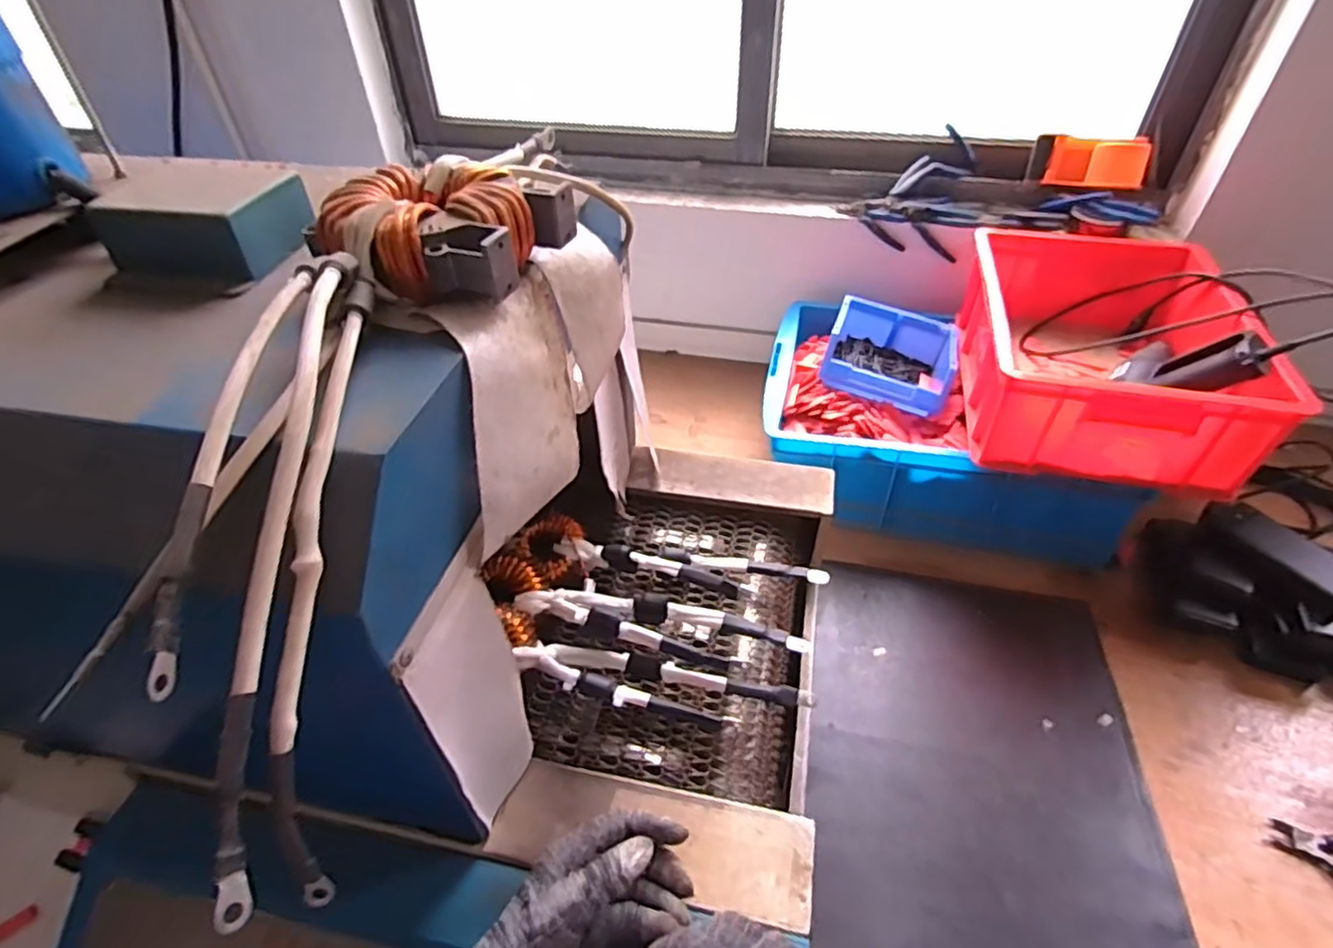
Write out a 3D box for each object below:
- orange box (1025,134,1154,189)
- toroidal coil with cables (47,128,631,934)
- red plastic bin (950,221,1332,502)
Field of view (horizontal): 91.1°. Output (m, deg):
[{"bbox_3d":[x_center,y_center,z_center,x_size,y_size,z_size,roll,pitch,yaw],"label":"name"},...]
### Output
[{"bbox_3d":[0.646,-0.479,1.004,0.158,0.062,0.052,21,47,22],"label":"orange box"},{"bbox_3d":[-0.140,-0.034,0.310,0.125,0.101,0.400,5,57,10],"label":"toroidal coil with cables"},{"bbox_3d":[0.569,-0.169,0.873,0.300,0.149,0.400,9,44,11],"label":"red plastic bin"}]

